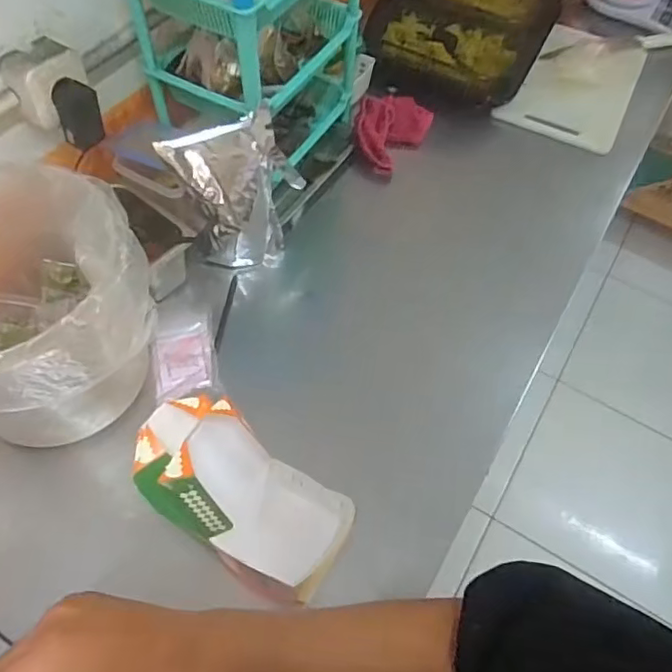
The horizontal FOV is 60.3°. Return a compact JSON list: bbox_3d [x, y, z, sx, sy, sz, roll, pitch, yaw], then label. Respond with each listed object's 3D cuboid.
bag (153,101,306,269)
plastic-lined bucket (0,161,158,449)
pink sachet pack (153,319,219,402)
[{"bbox_3d":[-0.146,-0.196,0.831,0.151,0.210,0.096,-28,63,-19],"label":"bag"},{"bbox_3d":[-0.357,-0.028,0.665,0.278,0.230,0.257,2,57,-3],"label":"plastic-lined bucket"},{"bbox_3d":[-0.198,0.030,0.754,0.075,0.020,0.106,-10,59,-10],"label":"pink sachet pack"}]

